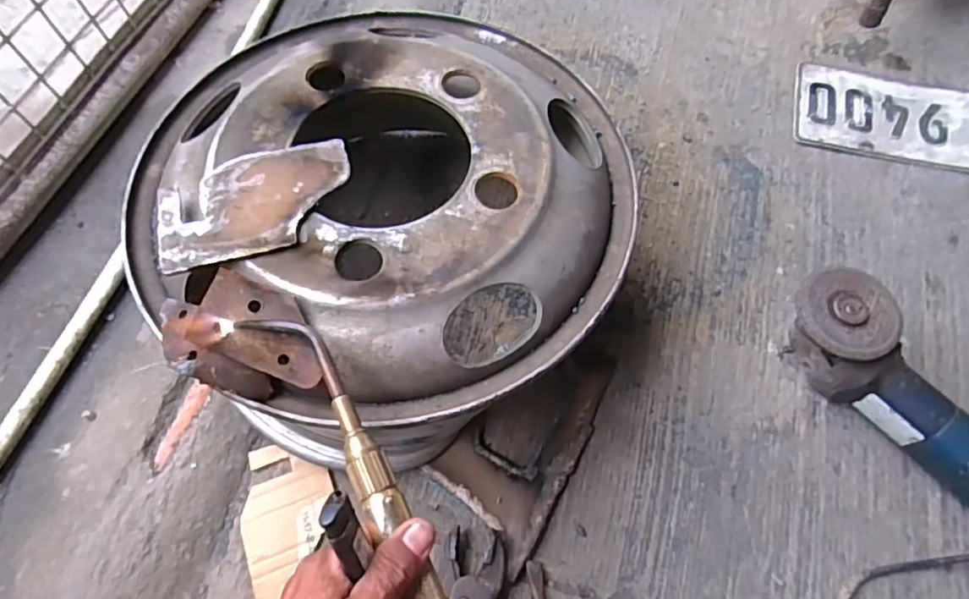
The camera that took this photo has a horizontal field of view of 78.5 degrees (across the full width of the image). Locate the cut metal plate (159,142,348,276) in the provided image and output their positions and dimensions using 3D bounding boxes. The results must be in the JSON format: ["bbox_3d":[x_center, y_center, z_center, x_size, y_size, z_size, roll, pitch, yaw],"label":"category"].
[{"bbox_3d":[-0.174,-0.075,0.454,0.144,0.005,0.089,-16,63,-9],"label":"cut metal plate"}]

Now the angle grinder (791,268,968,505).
[{"bbox_3d":[0.390,0.094,0.556,0.081,0.090,0.270,-38,82,-17],"label":"angle grinder"}]

